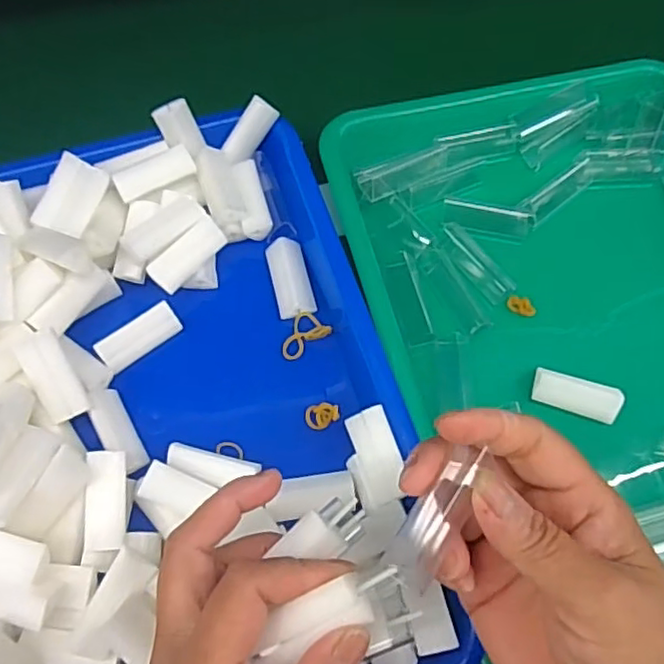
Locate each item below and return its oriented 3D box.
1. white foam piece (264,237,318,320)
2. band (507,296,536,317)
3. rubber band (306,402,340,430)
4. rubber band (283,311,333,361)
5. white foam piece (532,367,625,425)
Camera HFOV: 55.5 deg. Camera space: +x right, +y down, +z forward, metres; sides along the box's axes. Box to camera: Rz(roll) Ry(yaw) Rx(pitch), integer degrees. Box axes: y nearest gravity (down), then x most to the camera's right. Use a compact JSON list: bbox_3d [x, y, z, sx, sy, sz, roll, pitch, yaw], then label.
[{"bbox_3d":[-0.024,-0.031,0.365,0.022,0.011,0.046,-12,71,-6],"label":"white foam piece"},{"bbox_3d":[0.112,-0.016,0.371,0.017,0.004,0.010,21,71,6],"label":"band"},{"bbox_3d":[-0.005,0.044,0.338,0.017,0.004,0.013,-26,73,-11],"label":"rubber band"},{"bbox_3d":[-0.016,0.004,0.356,0.021,0.008,0.028,33,72,10],"label":"rubber band"},{"bbox_3d":[0.135,0.035,0.348,0.045,0.011,0.019,19,70,5],"label":"white foam piece"}]

